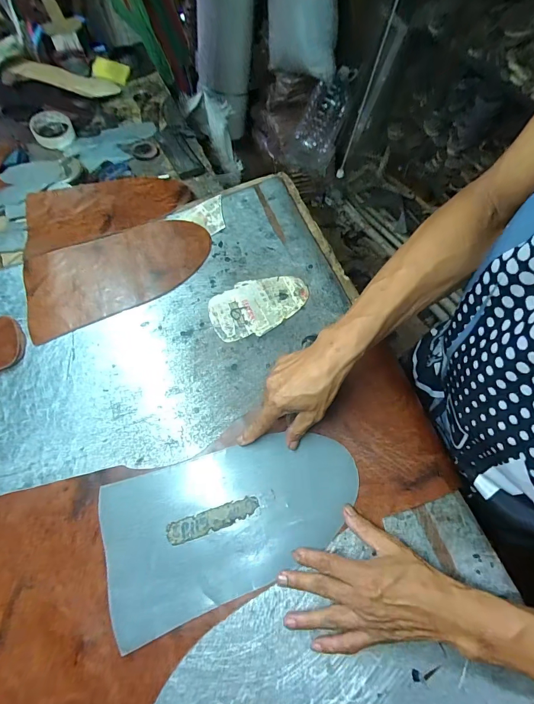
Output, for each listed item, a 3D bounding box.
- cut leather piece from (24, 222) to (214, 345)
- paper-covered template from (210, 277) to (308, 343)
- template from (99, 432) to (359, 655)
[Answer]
[{"bbox_3d":[-0.245,-0.135,0.561,0.302,0.010,0.164,-18,69,-6],"label":"cut leather piece"},{"bbox_3d":[-0.012,-0.071,0.521,0.150,0.004,0.095,-12,68,-1],"label":"paper-covered template"},{"bbox_3d":[-0.038,0.192,0.398,0.295,0.008,0.157,-19,65,-7],"label":"template"}]

